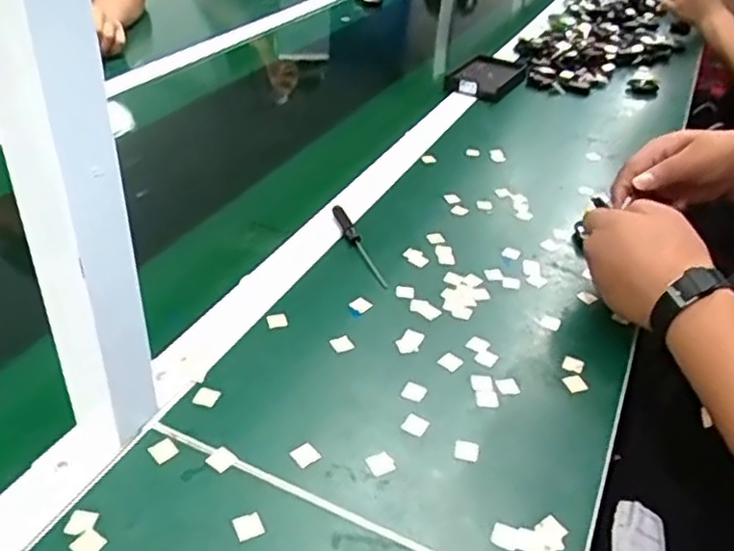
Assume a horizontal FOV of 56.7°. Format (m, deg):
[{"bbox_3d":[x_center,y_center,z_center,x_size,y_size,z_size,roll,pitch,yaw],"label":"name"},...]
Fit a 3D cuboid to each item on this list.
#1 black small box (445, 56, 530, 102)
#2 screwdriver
[{"bbox_3d":[0.190,-0.320,1.094,0.094,0.023,0.145,23,39,23],"label":"black small box"},{"bbox_3d":[-0.009,-0.032,0.683,0.014,0.012,0.132,-9,40,-20],"label":"screwdriver"}]

